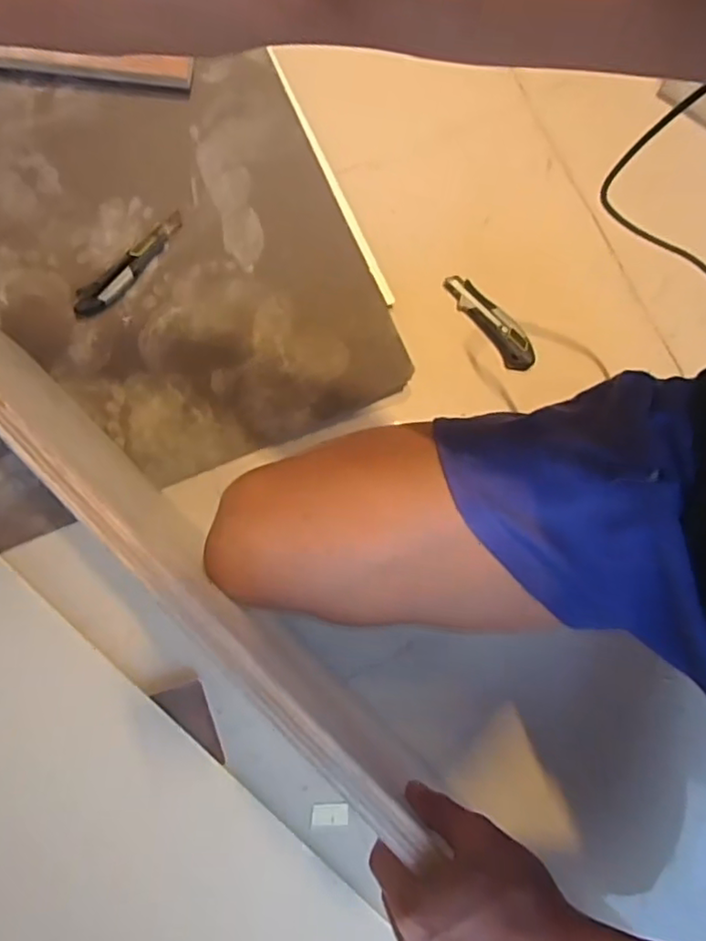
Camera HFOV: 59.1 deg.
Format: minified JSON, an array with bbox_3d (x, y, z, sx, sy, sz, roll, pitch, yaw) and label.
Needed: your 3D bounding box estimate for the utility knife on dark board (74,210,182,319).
[{"bbox_3d":[-0.281,-0.258,0.787,0.038,0.020,0.177,44,82,7],"label":"utility knife on dark board"}]

